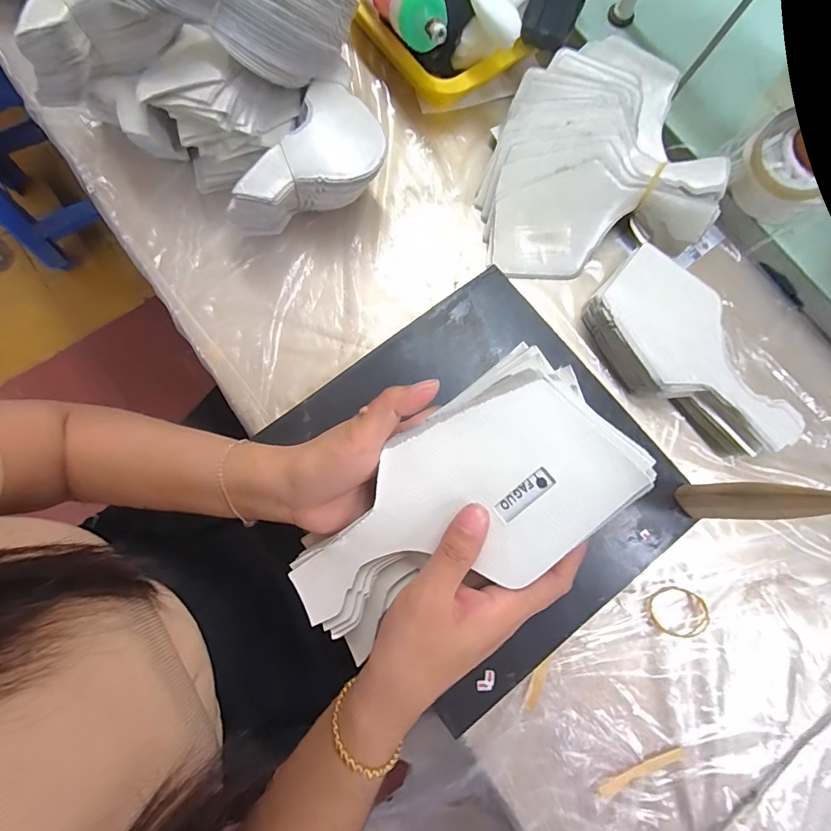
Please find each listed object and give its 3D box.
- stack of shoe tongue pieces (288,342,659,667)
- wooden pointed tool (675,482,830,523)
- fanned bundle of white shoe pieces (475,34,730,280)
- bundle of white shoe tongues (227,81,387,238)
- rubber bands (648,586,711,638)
[{"bbox_3d":[0.011,0.058,0.245,0.215,0.018,0.097,-37,81,18],"label":"stack of shoe tongue pieces"},{"bbox_3d":[0.243,0.065,0.318,0.018,0.165,0.028,6,79,0],"label":"wooden pointed tool"},{"bbox_3d":[0.169,-0.271,0.431,0.208,0.073,0.234,-7,79,-3],"label":"fanned bundle of white shoe pieces"},{"bbox_3d":[-0.111,-0.241,0.415,0.156,0.080,0.097,-19,80,-5],"label":"bundle of white shoe tongues"},{"bbox_3d":[0.238,0.178,0.381,0.050,0.005,0.046,-1,78,3],"label":"rubber bands"}]

